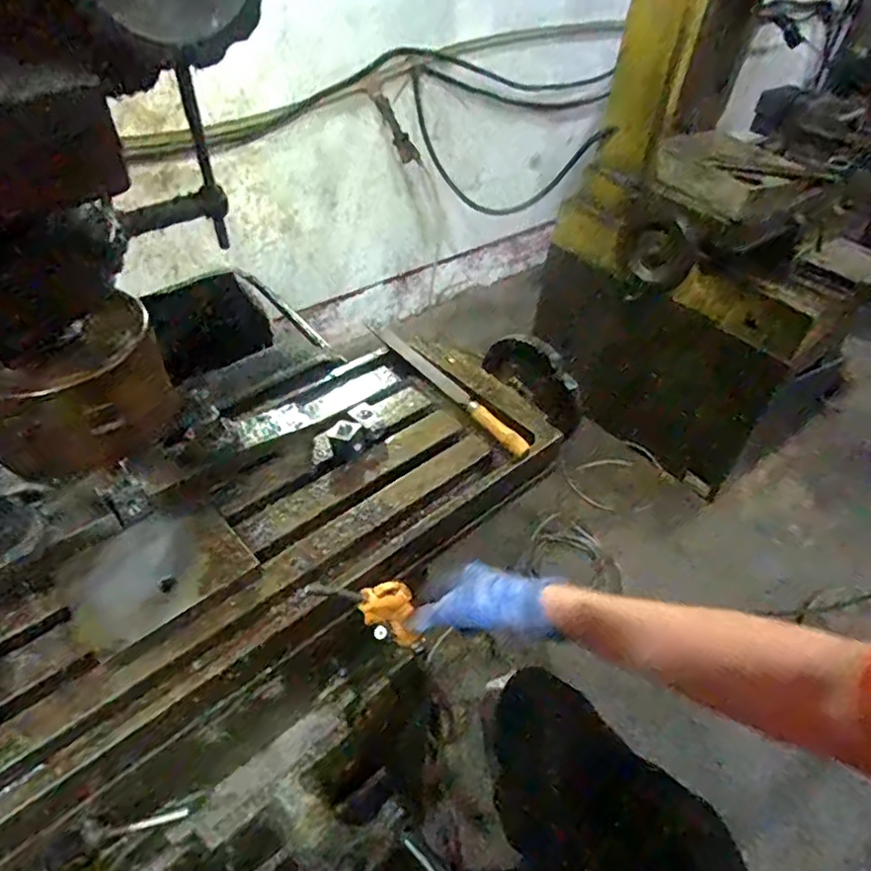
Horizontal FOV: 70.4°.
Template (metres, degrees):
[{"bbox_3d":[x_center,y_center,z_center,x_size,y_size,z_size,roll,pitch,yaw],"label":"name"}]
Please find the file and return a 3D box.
[{"bbox_3d":[0.015,-0.056,0.696,0.022,0.022,0.253,-26,51,-28],"label":"file"}]

